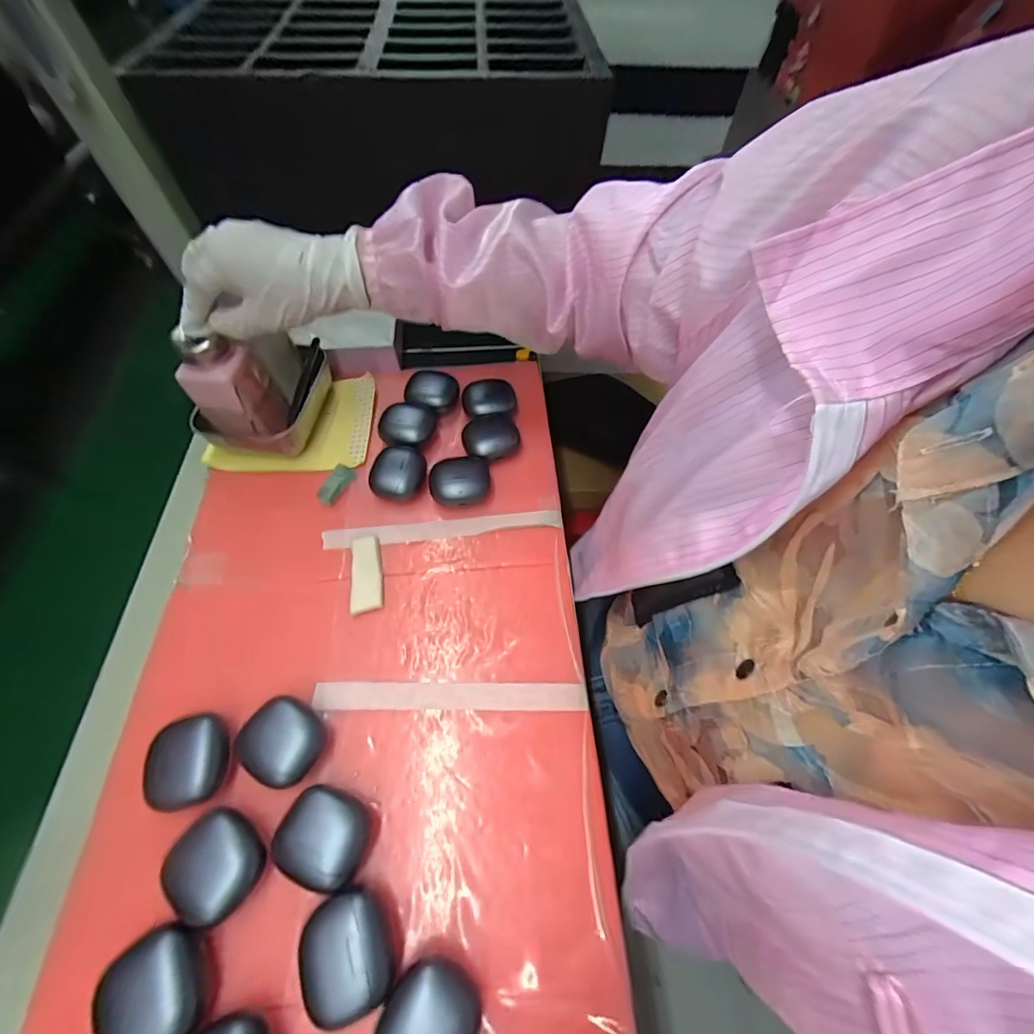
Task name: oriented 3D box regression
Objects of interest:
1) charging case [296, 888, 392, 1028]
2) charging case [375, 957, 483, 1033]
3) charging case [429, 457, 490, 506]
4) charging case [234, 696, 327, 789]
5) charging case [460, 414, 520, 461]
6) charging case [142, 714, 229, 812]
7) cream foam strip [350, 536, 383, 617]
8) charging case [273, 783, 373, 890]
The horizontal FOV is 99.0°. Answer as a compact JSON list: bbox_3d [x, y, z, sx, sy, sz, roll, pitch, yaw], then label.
[{"bbox_3d":[-0.099,0.253,0.257,0.046,0.030,0.053,-23,64,-14],"label":"charging case"},{"bbox_3d":[-0.049,0.280,0.243,0.049,0.027,0.052,29,64,14],"label":"charging case"},{"bbox_3d":[-0.055,-0.033,0.426,0.056,0.024,0.046,-7,61,-6],"label":"charging case"},{"bbox_3d":[-0.163,0.159,0.312,0.055,0.031,0.049,26,63,12],"label":"charging case"},{"bbox_3d":[-0.027,-0.080,0.453,0.058,0.021,0.052,-10,61,-7],"label":"charging case"},{"bbox_3d":[-0.226,0.172,0.310,0.046,0.030,0.054,-9,61,-7],"label":"charging case"},{"bbox_3d":[-0.132,0.049,0.387,0.026,0.006,0.068,-7,61,-6],"label":"cream foam strip"},{"bbox_3d":[-0.122,0.205,0.285,0.053,0.030,0.046,21,62,10],"label":"charging case"}]

